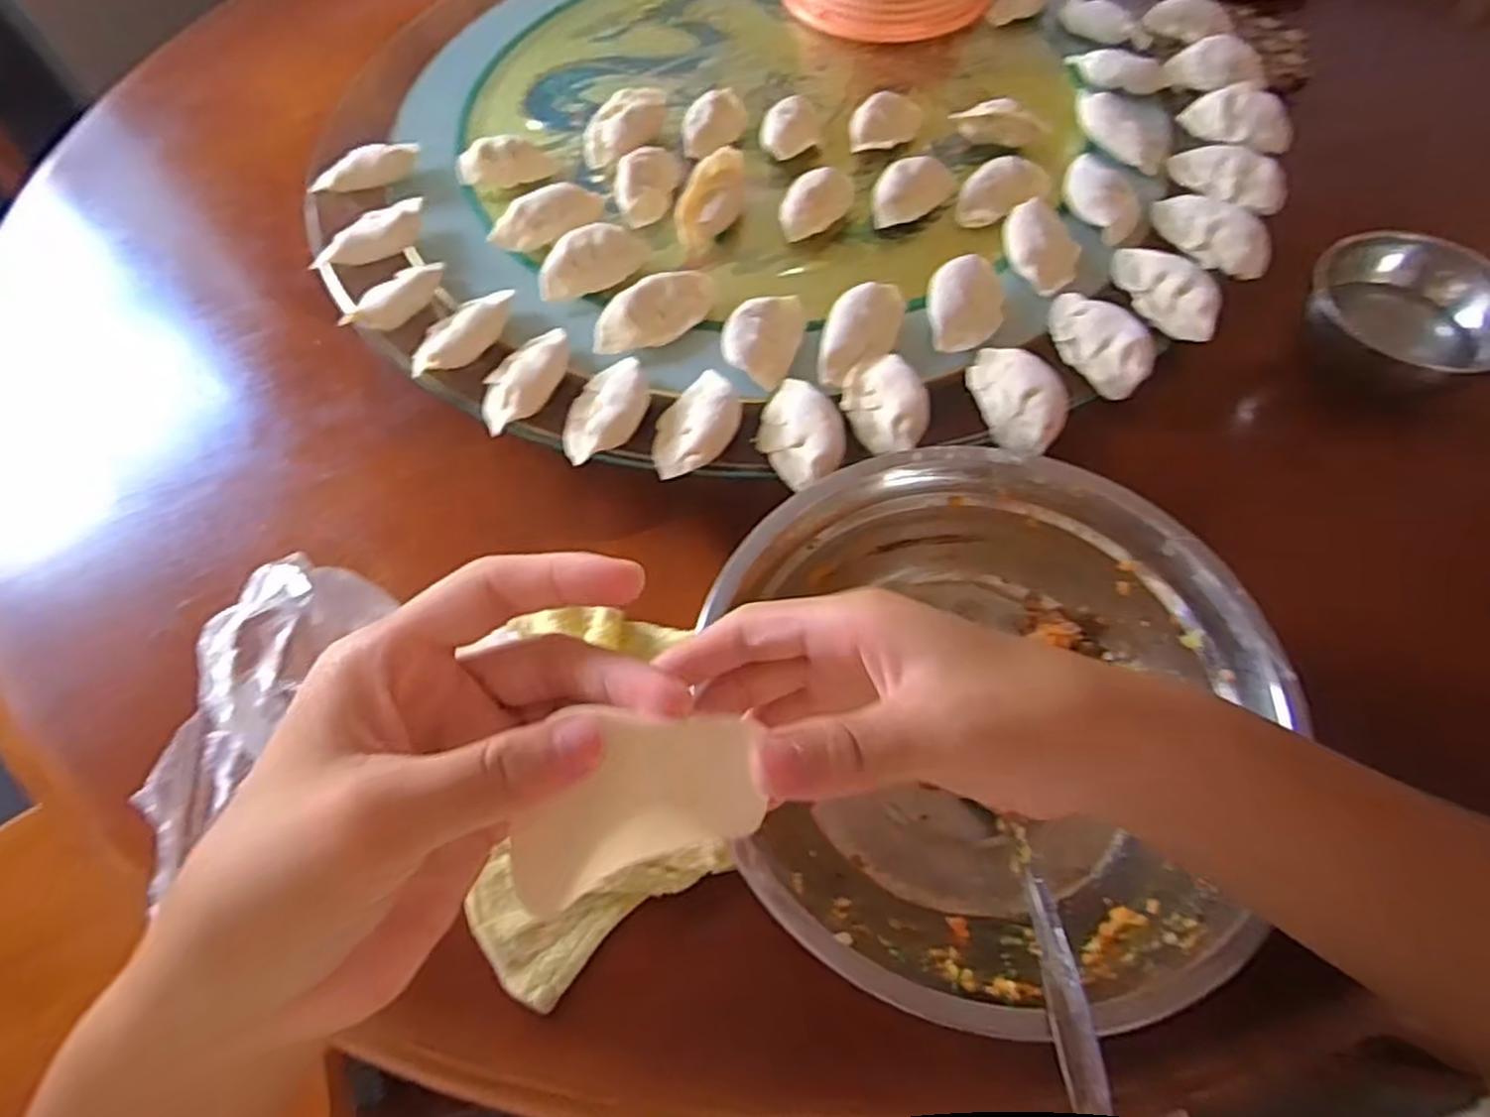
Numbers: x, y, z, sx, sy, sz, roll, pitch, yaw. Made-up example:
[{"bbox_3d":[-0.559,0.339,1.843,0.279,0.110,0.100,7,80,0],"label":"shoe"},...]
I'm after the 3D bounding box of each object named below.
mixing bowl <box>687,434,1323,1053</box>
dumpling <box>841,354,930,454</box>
[{"bbox_3d":[0.106,0.072,0.357,0.236,0.076,0.238,-1,60,2],"label":"mixing bowl"},{"bbox_3d":[0.075,-0.086,0.417,0.039,0.018,0.061,-17,61,-7],"label":"dumpling"}]

